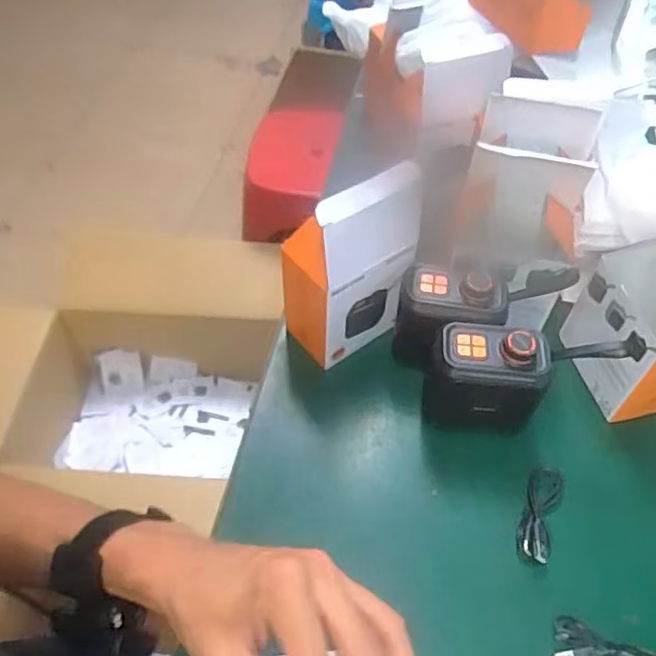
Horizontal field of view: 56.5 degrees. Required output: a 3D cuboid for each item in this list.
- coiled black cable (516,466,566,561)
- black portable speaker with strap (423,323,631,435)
[{"bbox_3d":[0.165,0.143,0.474,0.027,0.006,0.078,21,55,14],"label":"coiled black cable"},{"bbox_3d":[0.152,0.048,0.493,0.139,0.103,0.055,9,53,6],"label":"black portable speaker with strap"}]

